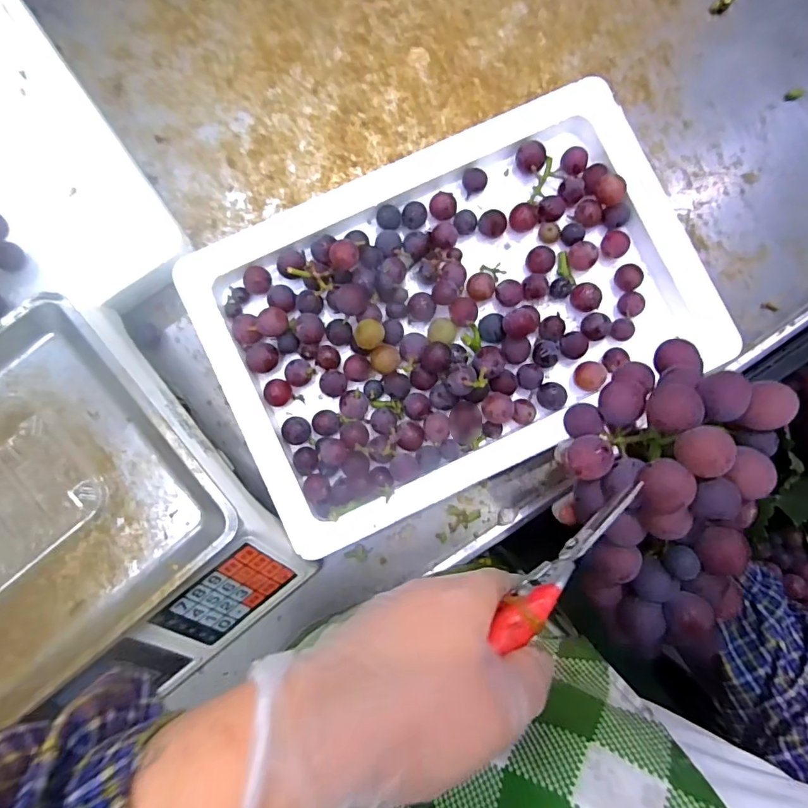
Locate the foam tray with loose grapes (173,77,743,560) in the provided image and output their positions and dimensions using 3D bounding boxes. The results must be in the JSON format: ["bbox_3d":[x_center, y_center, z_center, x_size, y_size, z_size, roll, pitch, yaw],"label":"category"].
[{"bbox_3d":[0.047,-0.091,0.469,0.445,0.053,0.306,-25,86,-1],"label":"foam tray with loose grapes"}]

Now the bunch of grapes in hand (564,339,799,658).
[{"bbox_3d":[0.167,0.064,0.307,0.111,0.075,0.188,3,86,1],"label":"bunch of grapes in hand"}]

